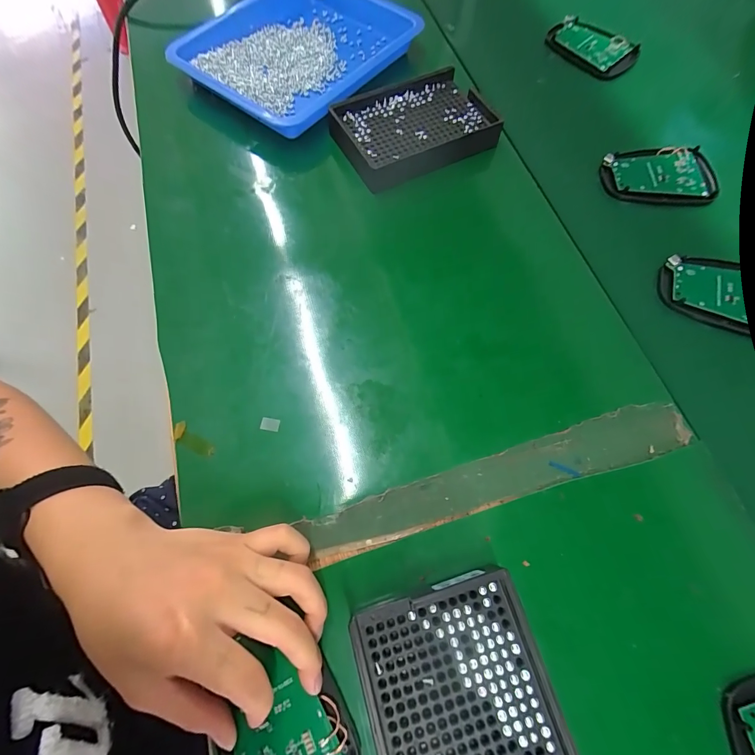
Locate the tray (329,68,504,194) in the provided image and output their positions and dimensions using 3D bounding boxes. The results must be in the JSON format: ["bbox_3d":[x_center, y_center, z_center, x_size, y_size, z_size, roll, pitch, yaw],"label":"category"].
[{"bbox_3d":[0.034,-0.235,0.341,0.148,0.023,0.103,-31,71,-11],"label":"tray"}]

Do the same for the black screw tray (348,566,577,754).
[{"bbox_3d":[0.047,0.179,0.183,0.090,0.025,0.136,-17,69,-6],"label":"black screw tray"}]

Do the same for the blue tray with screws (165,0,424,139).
[{"bbox_3d":[-0.083,-0.340,0.381,0.182,0.033,0.219,40,74,15],"label":"blue tray with screws"}]

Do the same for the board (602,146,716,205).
[{"bbox_3d":[0.259,-0.189,0.342,0.095,0.018,0.057,7,69,3],"label":"board"}]

